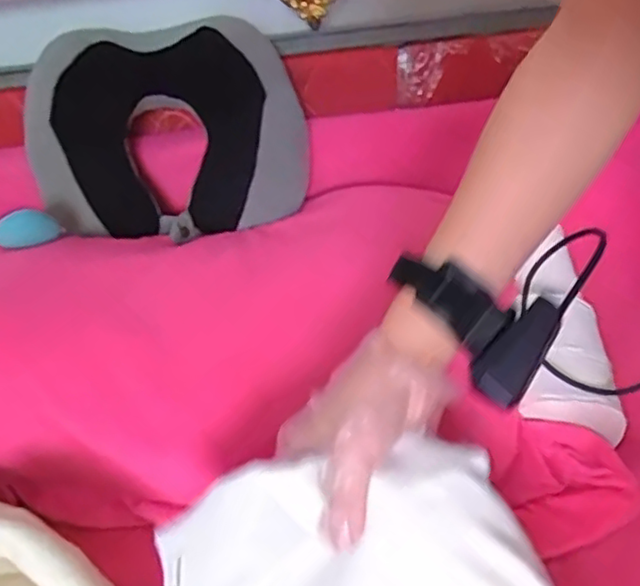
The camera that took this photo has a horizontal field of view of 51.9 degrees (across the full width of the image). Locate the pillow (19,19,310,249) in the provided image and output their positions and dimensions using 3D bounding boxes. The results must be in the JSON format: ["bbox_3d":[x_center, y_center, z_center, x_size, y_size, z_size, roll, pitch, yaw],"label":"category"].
[{"bbox_3d":[-0.173,-0.184,0.762,0.313,0.248,0.126,-1,0,8],"label":"pillow"}]

